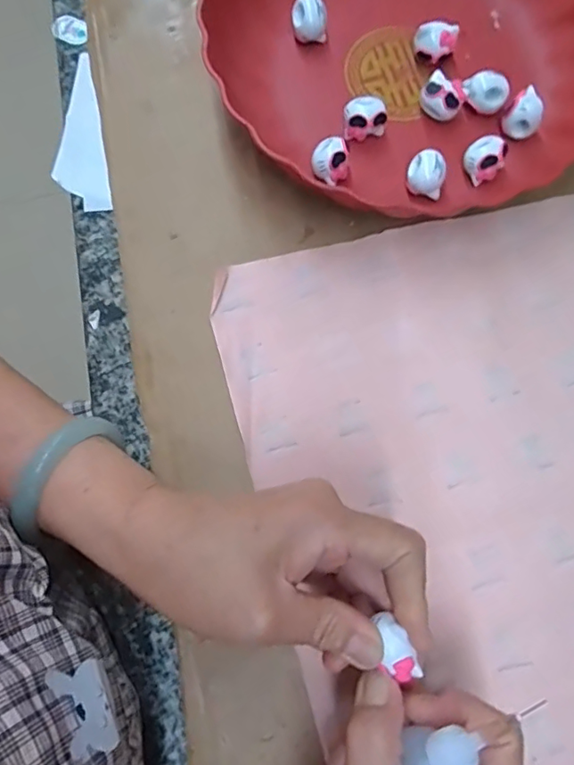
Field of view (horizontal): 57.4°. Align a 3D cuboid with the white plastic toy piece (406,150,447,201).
[{"bbox_3d":[0.083,-0.124,0.317,0.023,0.020,0.023,0,78,1],"label":"white plastic toy piece"}]

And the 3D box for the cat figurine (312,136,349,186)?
[{"bbox_3d":[0.026,-0.131,0.316,0.020,0.023,0.024,29,79,7],"label":"cat figurine"}]

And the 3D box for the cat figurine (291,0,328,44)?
[{"bbox_3d":[0.014,-0.232,0.337,0.022,0.025,0.017,1,78,1],"label":"cat figurine"}]

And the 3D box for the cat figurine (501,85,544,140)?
[{"bbox_3d":[0.145,-0.163,0.320,0.020,0.022,0.019,0,78,1],"label":"cat figurine"}]

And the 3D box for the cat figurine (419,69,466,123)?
[{"bbox_3d":[0.097,-0.177,0.328,0.024,0.022,0.022,0,78,1],"label":"cat figurine"}]

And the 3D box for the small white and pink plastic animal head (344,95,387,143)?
[{"bbox_3d":[0.048,-0.161,0.324,0.026,0.023,0.016,-4,78,0],"label":"small white and pink plastic animal head"}]

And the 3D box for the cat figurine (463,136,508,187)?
[{"bbox_3d":[0.120,-0.136,0.318,0.023,0.017,0.021,0,78,1],"label":"cat figurine"}]

